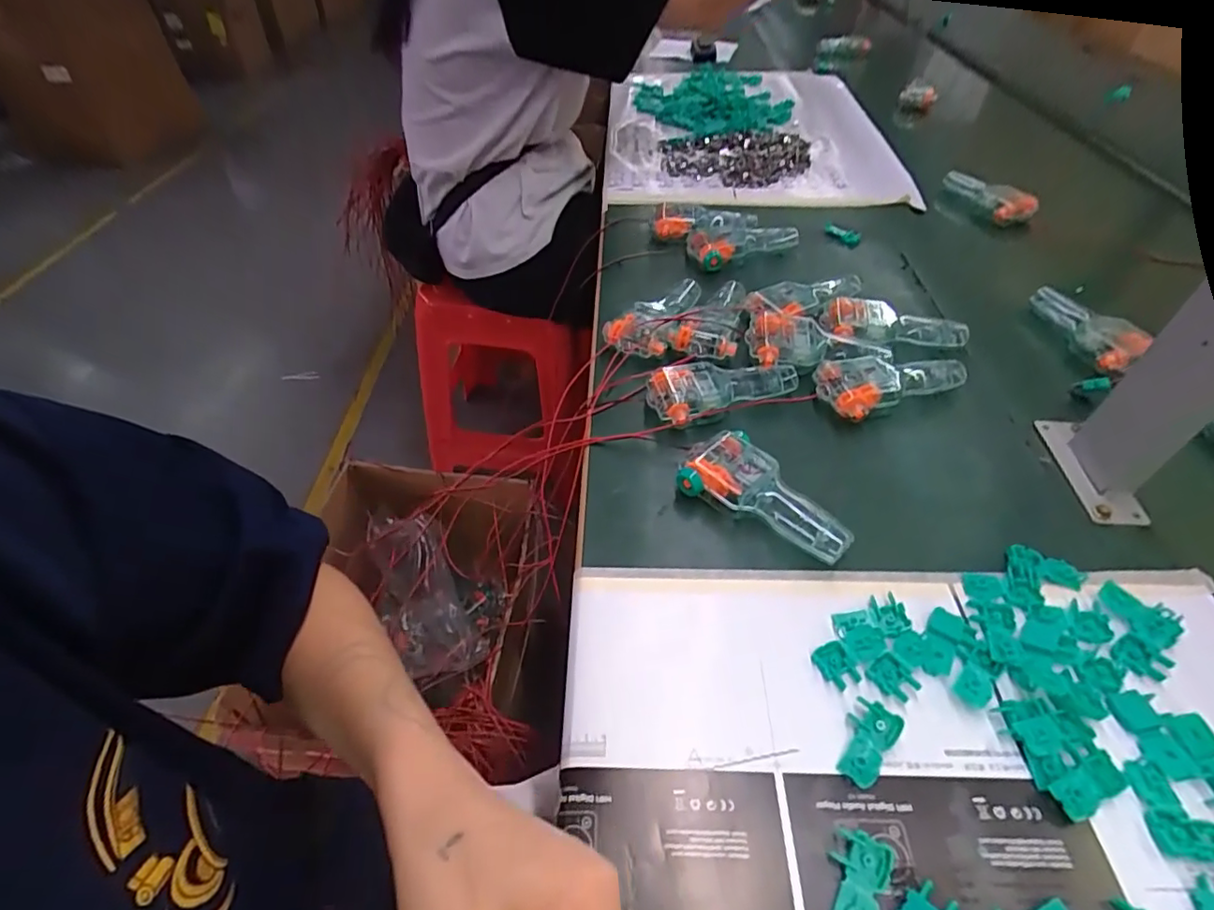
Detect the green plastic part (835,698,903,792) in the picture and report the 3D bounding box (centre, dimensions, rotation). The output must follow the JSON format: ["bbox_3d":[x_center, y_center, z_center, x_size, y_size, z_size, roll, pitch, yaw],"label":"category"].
[{"bbox_3d":[0.137,0.152,0.307,0.025,0.007,0.042,33,56,29],"label":"green plastic part"}]

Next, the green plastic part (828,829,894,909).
[{"bbox_3d":[0.115,0.198,0.267,0.025,0.005,0.044,24,52,23],"label":"green plastic part"}]

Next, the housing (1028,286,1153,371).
[{"bbox_3d":[0.461,-0.125,0.558,0.033,0.039,0.118,-2,47,-4],"label":"housing"}]

